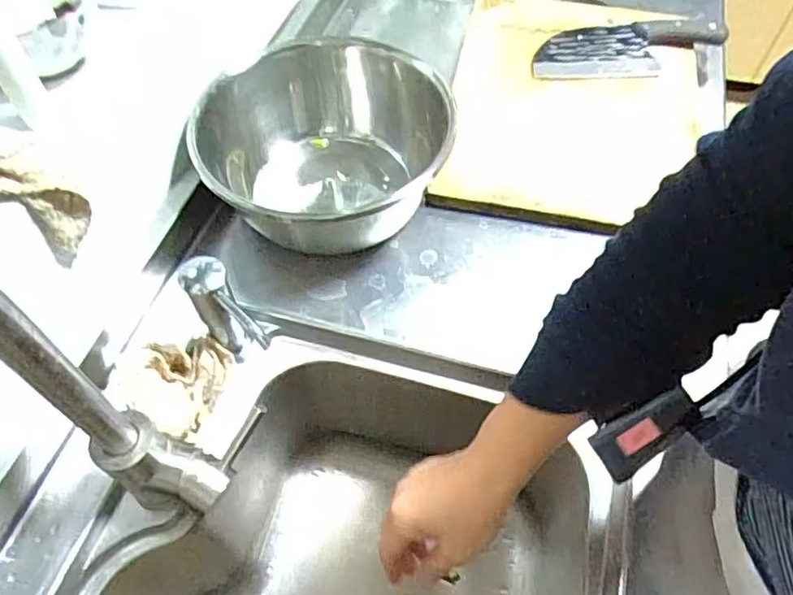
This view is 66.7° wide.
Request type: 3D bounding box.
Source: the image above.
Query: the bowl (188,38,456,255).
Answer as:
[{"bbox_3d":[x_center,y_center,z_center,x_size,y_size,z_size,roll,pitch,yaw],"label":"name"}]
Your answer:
[{"bbox_3d":[-0.071,-0.154,0.616,0.212,0.112,0.254,18,58,12],"label":"bowl"}]

